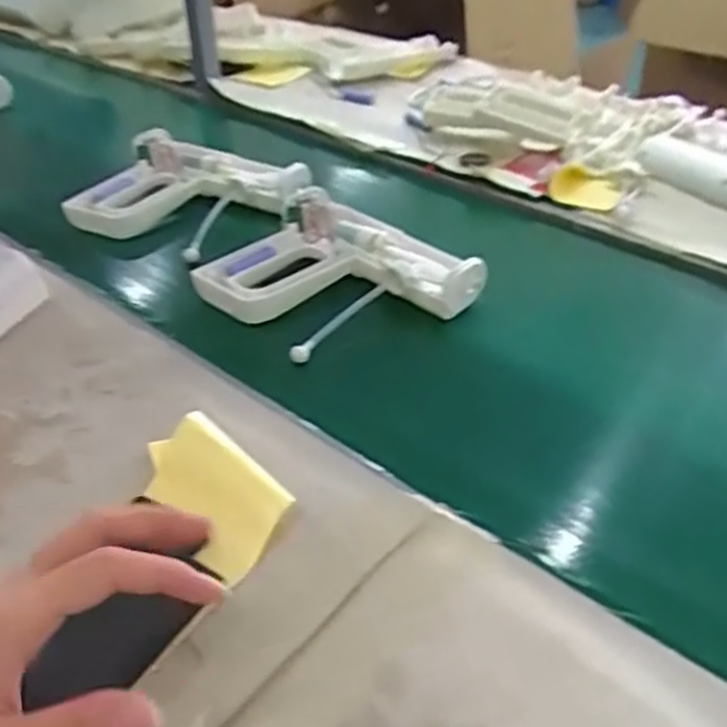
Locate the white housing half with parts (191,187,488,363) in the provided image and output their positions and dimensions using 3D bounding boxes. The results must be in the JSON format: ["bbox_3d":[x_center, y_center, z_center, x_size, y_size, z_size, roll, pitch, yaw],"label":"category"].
[{"bbox_3d":[-0.022,-0.082,0.689,0.226,0.040,0.192,28,48,33],"label":"white housing half with parts"}]

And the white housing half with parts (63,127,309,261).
[{"bbox_3d":[-0.190,-0.185,0.826,0.262,0.044,0.187,15,42,22],"label":"white housing half with parts"}]

